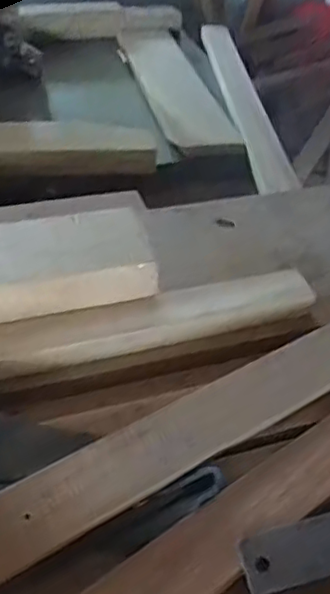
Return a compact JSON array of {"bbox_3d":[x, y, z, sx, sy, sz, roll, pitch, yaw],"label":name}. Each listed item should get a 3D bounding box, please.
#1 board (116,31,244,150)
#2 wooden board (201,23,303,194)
[{"bbox_3d":[0.012,-0.329,0.979,0.097,0.016,0.414,-7,42,-12],"label":"board"},{"bbox_3d":[0.111,-0.304,0.946,0.044,0.026,0.548,-2,41,-6],"label":"wooden board"}]

